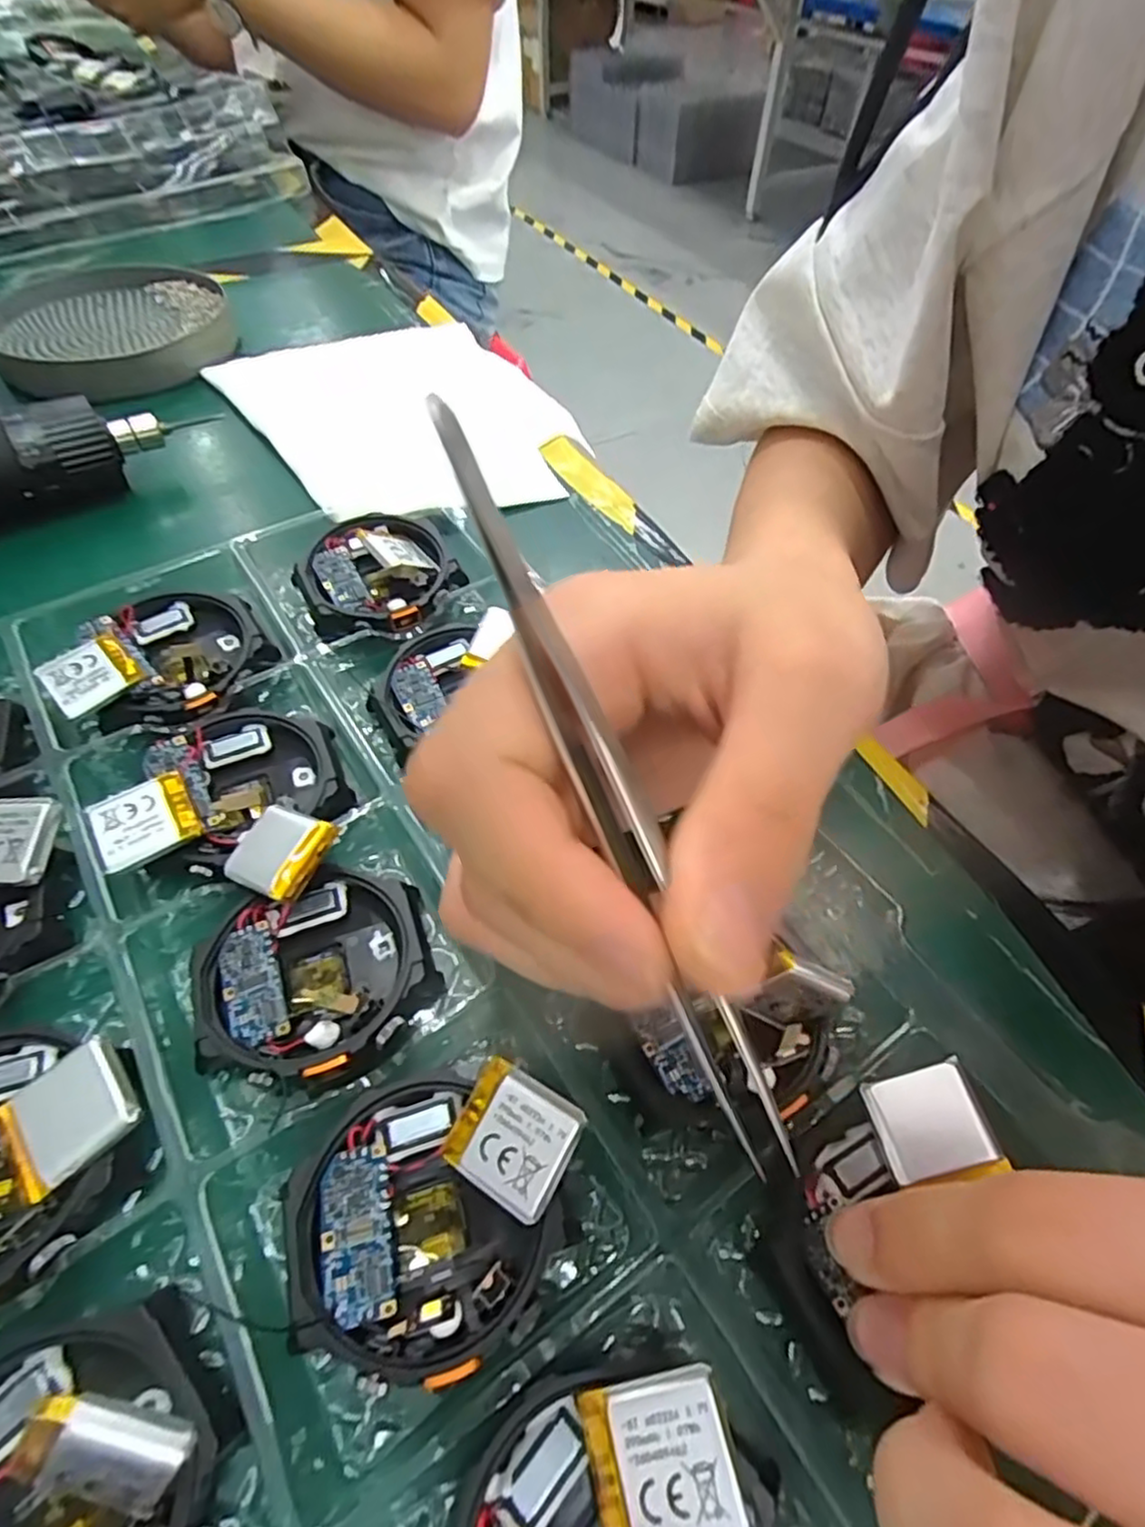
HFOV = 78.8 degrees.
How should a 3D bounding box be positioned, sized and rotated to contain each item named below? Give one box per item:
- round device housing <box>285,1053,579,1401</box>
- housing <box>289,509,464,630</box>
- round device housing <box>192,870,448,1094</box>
[{"bbox_3d":[-0.028,0.081,0.131,0.048,0.012,0.052,2,51,-2],"label":"round device housing"},{"bbox_3d":[-0.067,-0.067,0.239,0.050,0.014,0.049,0,52,0],"label":"housing"},{"bbox_3d":[-0.059,0.049,0.164,0.052,0.009,0.049,2,51,-2],"label":"round device housing"}]

